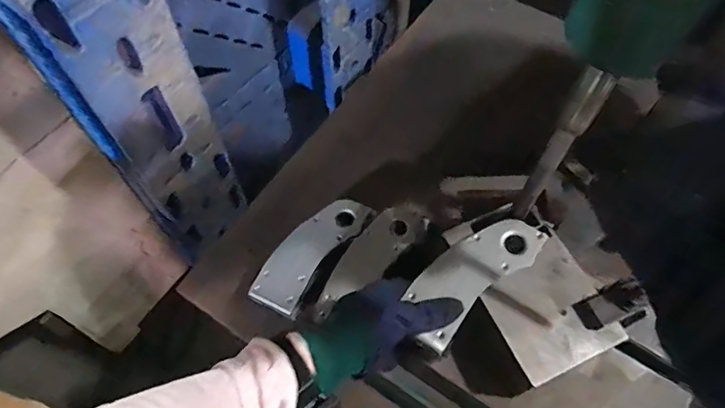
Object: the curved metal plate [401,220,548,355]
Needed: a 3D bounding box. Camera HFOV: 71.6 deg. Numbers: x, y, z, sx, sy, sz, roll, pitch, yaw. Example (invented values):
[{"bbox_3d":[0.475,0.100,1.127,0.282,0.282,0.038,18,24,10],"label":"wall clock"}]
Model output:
[{"bbox_3d":[0.116,0.072,0.520,0.167,0.009,0.069,-36,67,-14],"label":"curved metal plate"}]

